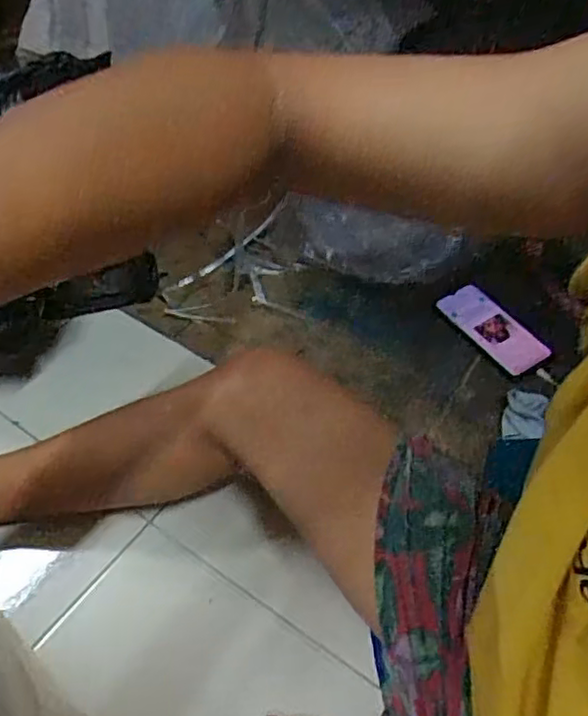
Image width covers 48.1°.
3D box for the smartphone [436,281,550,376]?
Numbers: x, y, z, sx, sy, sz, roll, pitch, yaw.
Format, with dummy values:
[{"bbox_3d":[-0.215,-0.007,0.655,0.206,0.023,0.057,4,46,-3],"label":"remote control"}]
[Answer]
[{"bbox_3d":[0.263,-0.039,0.873,0.062,0.009,0.151,-37,63,-10],"label":"smartphone"}]

